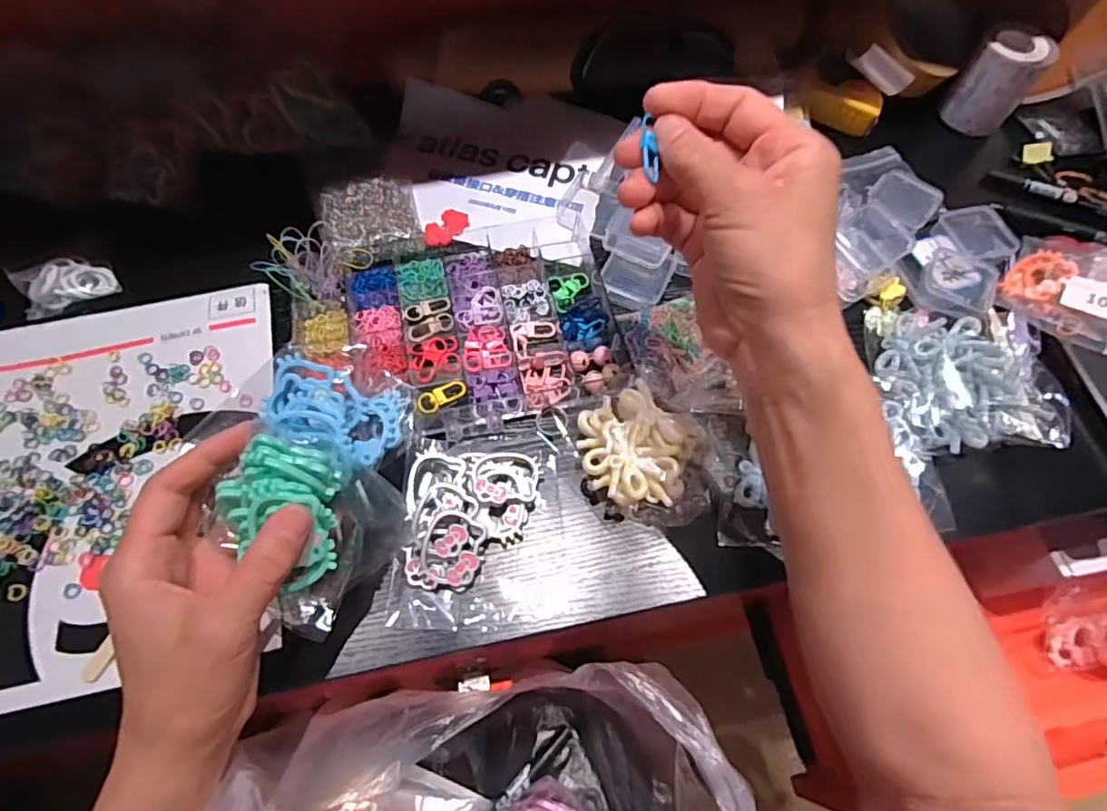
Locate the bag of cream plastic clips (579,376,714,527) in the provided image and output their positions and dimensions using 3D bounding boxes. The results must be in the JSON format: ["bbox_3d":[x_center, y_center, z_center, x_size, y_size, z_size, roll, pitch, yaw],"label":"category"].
[{"bbox_3d":[0.057,0.028,0.335,0.083,0.023,0.073,38,69,16],"label":"bag of cream plastic clips"}]

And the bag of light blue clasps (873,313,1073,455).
[{"bbox_3d":[0.260,-0.021,0.363,0.103,0.028,0.101,4,64,1],"label":"bag of light blue clasps"}]

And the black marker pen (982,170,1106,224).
[{"bbox_3d":[0.414,-0.156,0.450,0.139,0.015,0.018,28,67,12],"label":"black marker pen"}]

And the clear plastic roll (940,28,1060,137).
[{"bbox_3d":[0.362,-0.263,0.471,0.045,0.062,0.047,1,64,-1],"label":"clear plastic roll"}]

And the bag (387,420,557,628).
[{"bbox_3d":[-0.043,0.067,0.326,0.085,0.011,0.109,3,64,0],"label":"bag"}]

